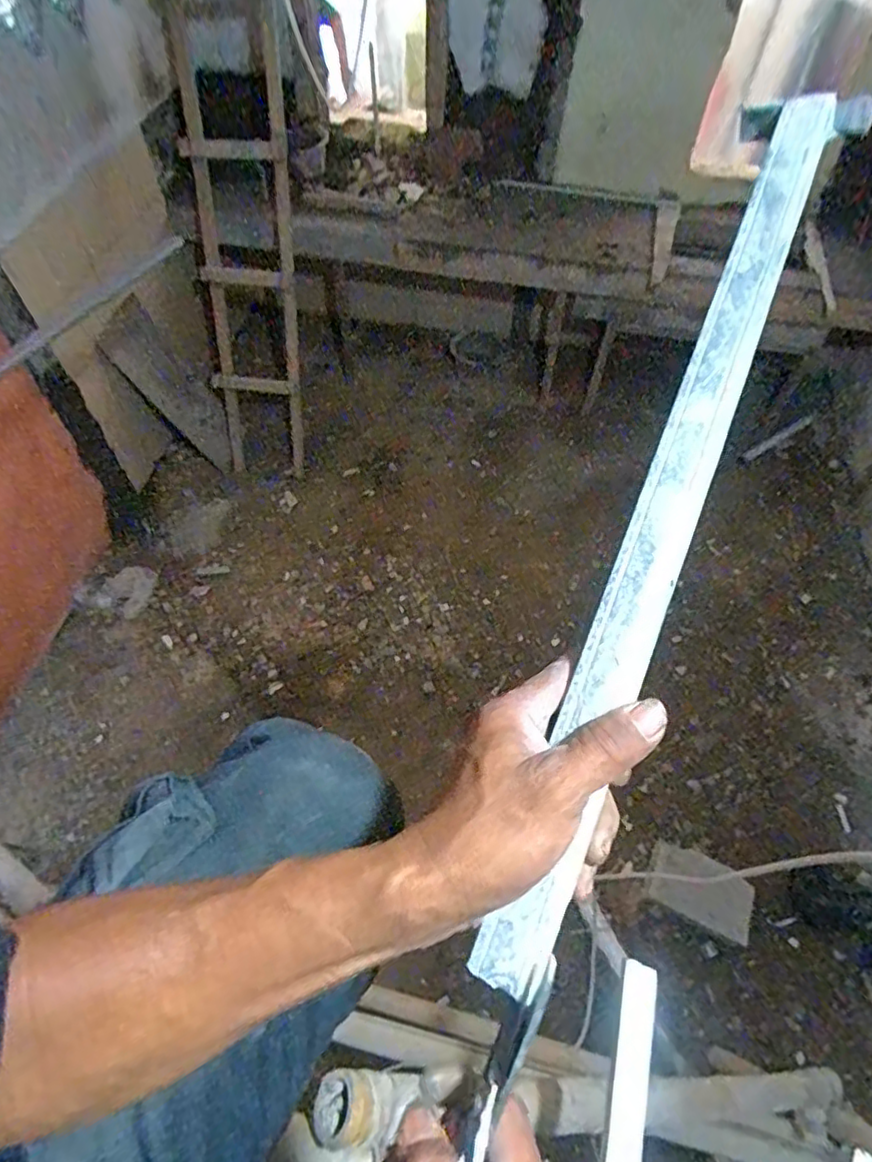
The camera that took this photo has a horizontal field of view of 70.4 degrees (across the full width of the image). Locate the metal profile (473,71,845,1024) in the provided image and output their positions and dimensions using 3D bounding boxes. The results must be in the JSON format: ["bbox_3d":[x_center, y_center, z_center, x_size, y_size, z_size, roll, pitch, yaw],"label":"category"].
[{"bbox_3d":[0.133,-0.062,0.330,0.033,0.012,0.529,21,75,12],"label":"metal profile"}]

